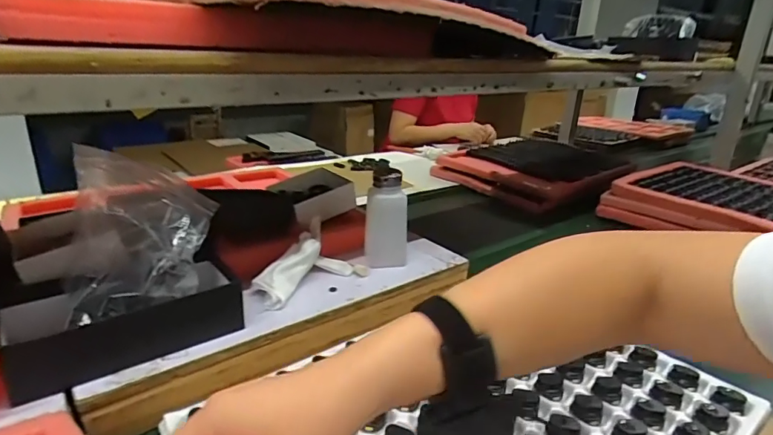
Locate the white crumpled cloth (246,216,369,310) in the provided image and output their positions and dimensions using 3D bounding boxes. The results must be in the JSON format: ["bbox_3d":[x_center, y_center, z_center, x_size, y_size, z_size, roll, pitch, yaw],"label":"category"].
[{"bbox_3d":[-0.098,0.062,0.609,0.152,0.071,0.057,-18,28,-40],"label":"white crumpled cloth"}]

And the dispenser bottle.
[{"bbox_3d":[0.000,-0.002,0.661,0.059,0.156,0.048,1,21,1],"label":"dispenser bottle"}]

